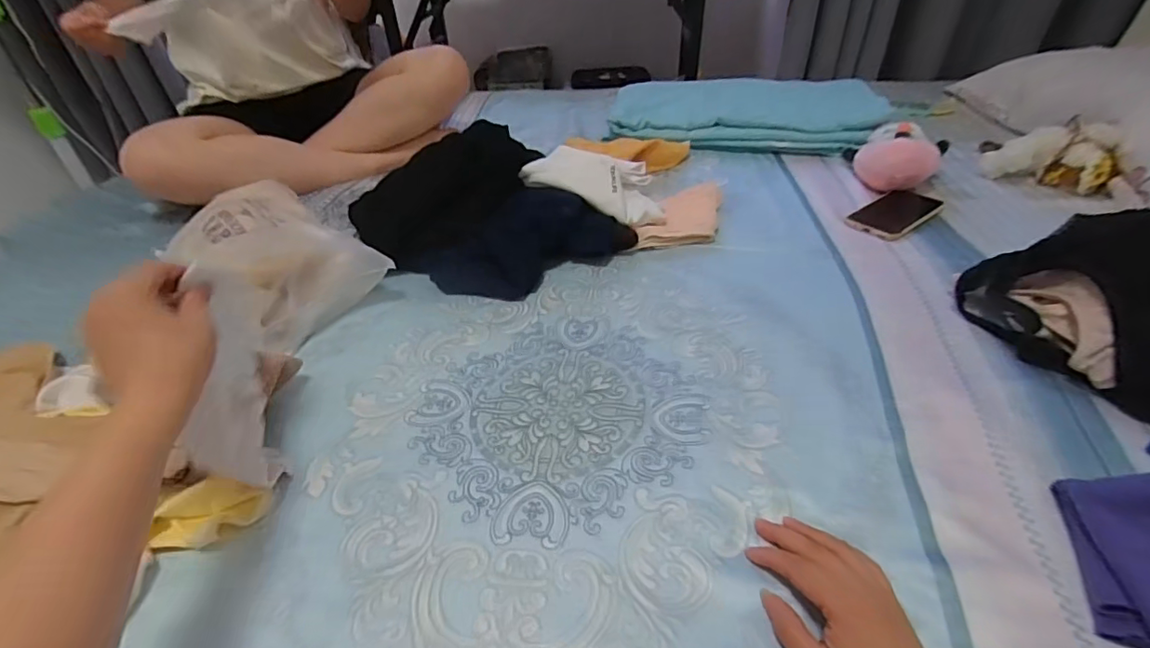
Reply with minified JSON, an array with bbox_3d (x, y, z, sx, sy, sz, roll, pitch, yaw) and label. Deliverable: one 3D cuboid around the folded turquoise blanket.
[{"bbox_3d":[0.318,-0.394,0.997,0.493,0.075,0.214,9,42,12],"label":"folded turquoise blanket"}]

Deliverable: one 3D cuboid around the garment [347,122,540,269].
[{"bbox_3d":[-0.165,-0.184,0.742,0.267,0.124,0.151,-24,45,-24],"label":"garment"}]

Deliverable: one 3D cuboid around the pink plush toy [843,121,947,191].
[{"bbox_3d":[0.490,-0.263,0.828,0.138,0.080,0.101,25,47,28],"label":"pink plush toy"}]

